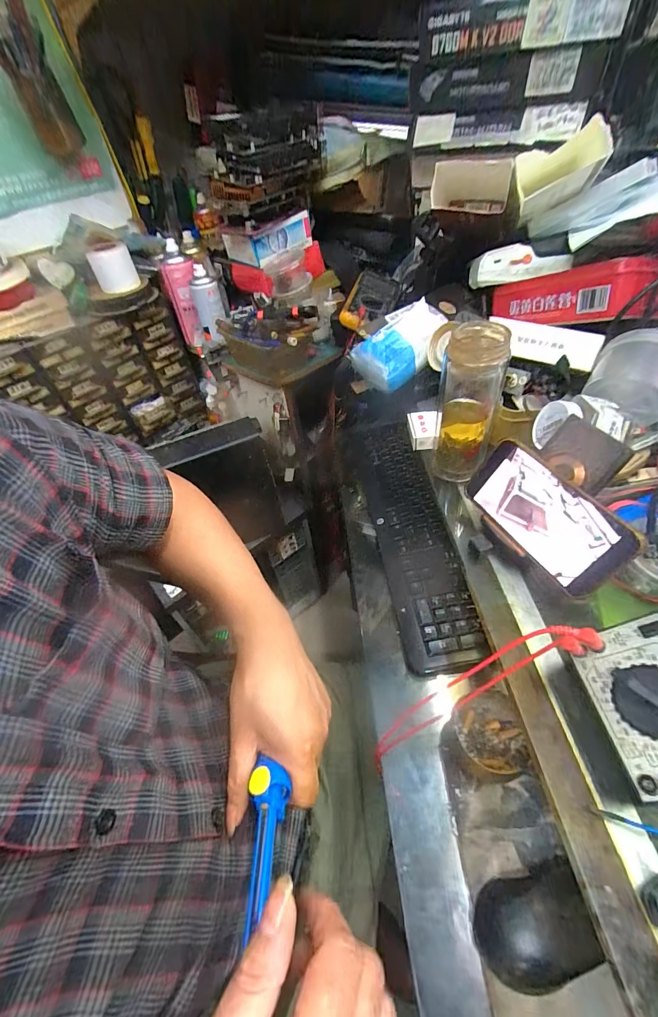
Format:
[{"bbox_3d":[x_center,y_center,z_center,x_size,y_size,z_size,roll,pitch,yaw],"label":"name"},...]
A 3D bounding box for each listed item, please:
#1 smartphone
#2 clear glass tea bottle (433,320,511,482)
[{"bbox_3d":[0.205,0.006,0.378,0.006,0.079,0.156,1,41,-39],"label":"smartphone"},{"bbox_3d":[0.156,-0.116,0.443,0.069,0.168,0.064,14,51,18],"label":"clear glass tea bottle"}]

